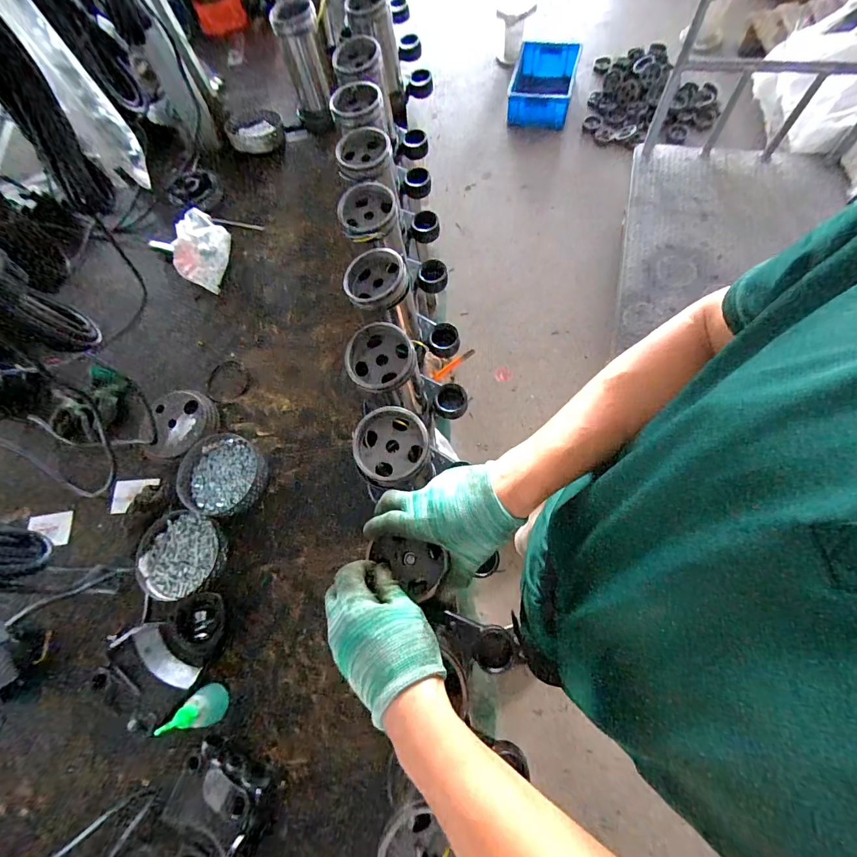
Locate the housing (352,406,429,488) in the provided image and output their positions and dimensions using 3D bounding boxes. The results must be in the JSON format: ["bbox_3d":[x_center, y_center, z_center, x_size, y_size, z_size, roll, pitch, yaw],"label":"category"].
[{"bbox_3d":[-0.044,0.023,0.482,0.086,0.032,0.089,-2,70,6],"label":"housing"}]

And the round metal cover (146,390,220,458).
[{"bbox_3d":[-0.433,-0.015,0.708,0.121,0.028,0.123,0,70,0],"label":"round metal cover"}]

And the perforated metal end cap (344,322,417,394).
[{"bbox_3d":[-0.062,-0.095,0.523,0.087,0.028,0.090,-2,70,6],"label":"perforated metal end cap"}]

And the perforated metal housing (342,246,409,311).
[{"bbox_3d":[-0.073,-0.208,0.564,0.087,0.032,0.078,-15,70,1],"label":"perforated metal housing"}]

